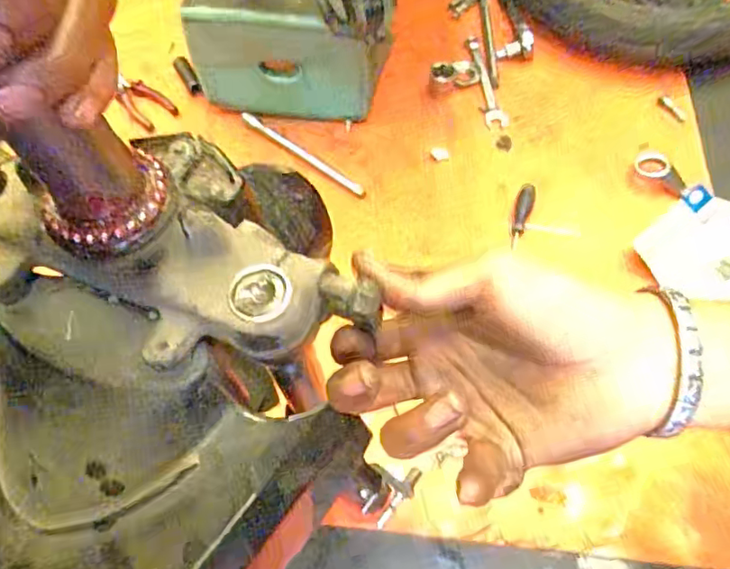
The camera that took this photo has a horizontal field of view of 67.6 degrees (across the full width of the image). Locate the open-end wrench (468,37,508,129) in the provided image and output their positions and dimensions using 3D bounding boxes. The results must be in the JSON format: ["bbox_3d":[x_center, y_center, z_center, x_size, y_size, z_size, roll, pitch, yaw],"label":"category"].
[{"bbox_3d":[0.199,-0.346,0.914,0.034,0.007,0.213,-7,62,-1],"label":"open-end wrench"}]

